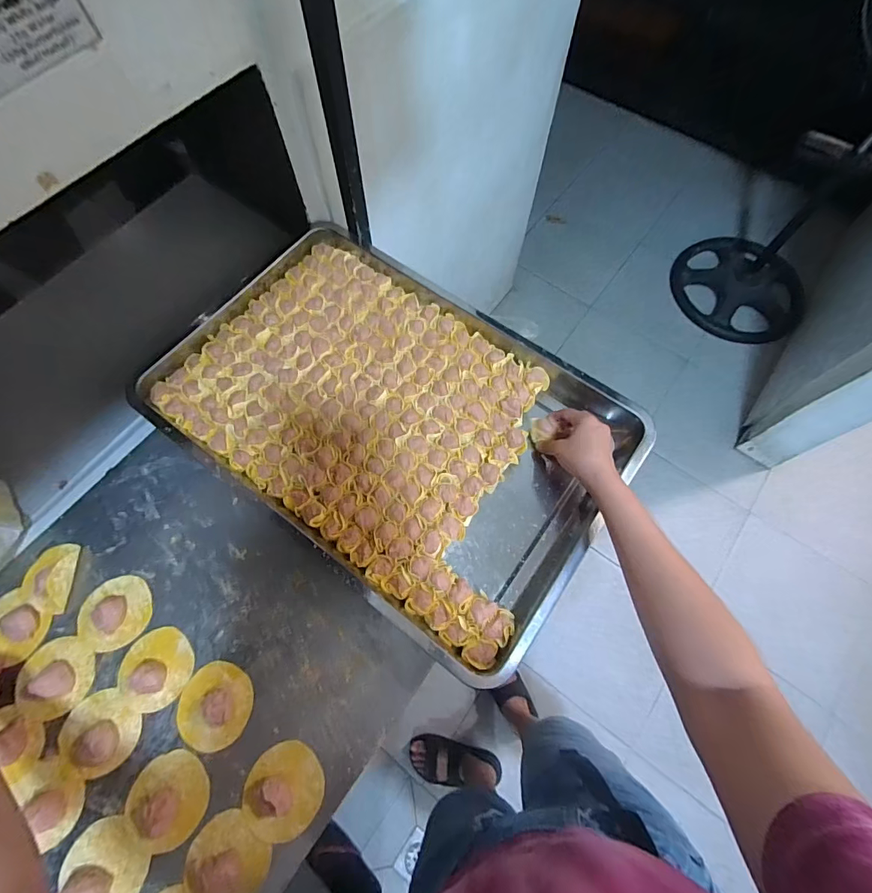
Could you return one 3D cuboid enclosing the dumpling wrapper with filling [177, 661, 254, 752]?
[{"bbox_3d":[-0.243,0.282,0.473,0.078,0.025,0.082,7,69,2],"label":"dumpling wrapper with filling"}]

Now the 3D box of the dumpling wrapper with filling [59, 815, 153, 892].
[{"bbox_3d":[-0.323,0.409,0.418,0.079,0.033,0.066,41,74,14],"label":"dumpling wrapper with filling"}]

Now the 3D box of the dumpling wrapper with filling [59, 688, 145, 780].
[{"bbox_3d":[-0.362,0.306,0.466,0.078,0.011,0.071,0,69,0],"label":"dumpling wrapper with filling"}]

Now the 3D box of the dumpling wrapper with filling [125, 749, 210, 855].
[{"bbox_3d":[-0.273,0.359,0.440,0.079,0.022,0.075,0,69,0],"label":"dumpling wrapper with filling"}]

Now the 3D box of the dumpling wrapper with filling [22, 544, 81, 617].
[{"bbox_3d":[-0.456,0.153,0.509,0.057,0.027,0.077,-4,69,-2],"label":"dumpling wrapper with filling"}]

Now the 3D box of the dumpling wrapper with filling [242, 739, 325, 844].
[{"bbox_3d":[-0.156,0.350,0.441,0.078,0.027,0.082,0,69,0],"label":"dumpling wrapper with filling"}]

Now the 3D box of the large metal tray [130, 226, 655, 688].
[{"bbox_3d":[-0.056,-0.042,0.581,0.583,0.052,0.386,35,72,12],"label":"large metal tray"}]

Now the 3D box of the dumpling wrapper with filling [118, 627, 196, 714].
[{"bbox_3d":[-0.310,0.242,0.476,0.076,0.021,0.077,0,69,0],"label":"dumpling wrapper with filling"}]

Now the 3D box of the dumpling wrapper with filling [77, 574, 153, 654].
[{"bbox_3d":[-0.371,0.191,0.500,0.077,0.014,0.076,0,69,0],"label":"dumpling wrapper with filling"}]

